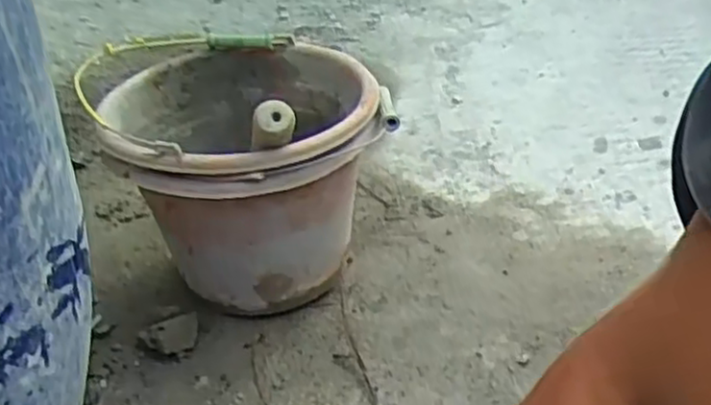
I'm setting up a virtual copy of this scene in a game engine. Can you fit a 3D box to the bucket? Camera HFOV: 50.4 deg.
[{"bbox_3d":[-0.118,-0.041,0.868,0.298,0.241,0.310,-7,37,-4],"label":"bucket"}]

